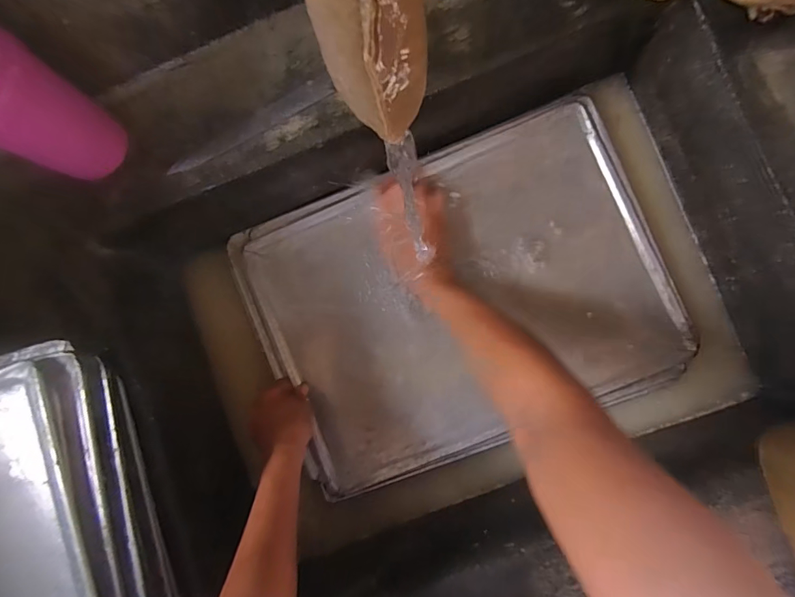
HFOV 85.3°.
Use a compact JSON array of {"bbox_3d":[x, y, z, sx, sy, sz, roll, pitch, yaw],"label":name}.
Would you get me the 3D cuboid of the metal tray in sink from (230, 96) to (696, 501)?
[{"bbox_3d":[0.074,-0.003,0.524,0.467,0.019,0.349,-22,86,4],"label":"metal tray in sink"}]

